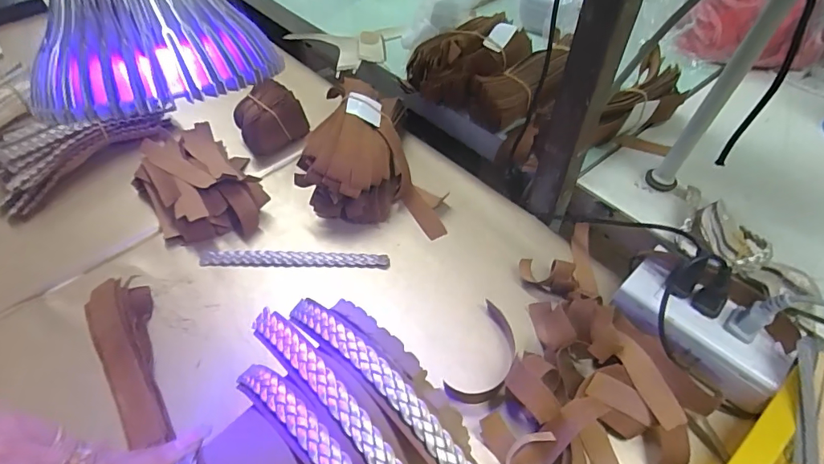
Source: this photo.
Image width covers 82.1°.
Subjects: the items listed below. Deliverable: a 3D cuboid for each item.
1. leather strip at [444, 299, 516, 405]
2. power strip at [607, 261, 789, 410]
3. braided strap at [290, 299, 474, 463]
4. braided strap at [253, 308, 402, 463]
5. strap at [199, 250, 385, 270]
[{"bbox_3d":[0.059,0.094,0.363,0.038,0.021,0.088,22,53,18],"label":"leather strip"},{"bbox_3d":[0.217,0.073,0.364,0.055,0.030,0.123,-34,57,-26],"label":"power strip"},{"bbox_3d":[-0.019,0.079,0.254,0.017,0.024,0.146,-36,58,-27],"label":"braided strap"},{"bbox_3d":[-0.038,0.091,0.246,0.016,0.026,0.161,-34,57,-26],"label":"braided strap"},{"bbox_3d":[-0.107,0.025,0.429,0.170,0.007,0.014,1,49,1],"label":"strap"}]

